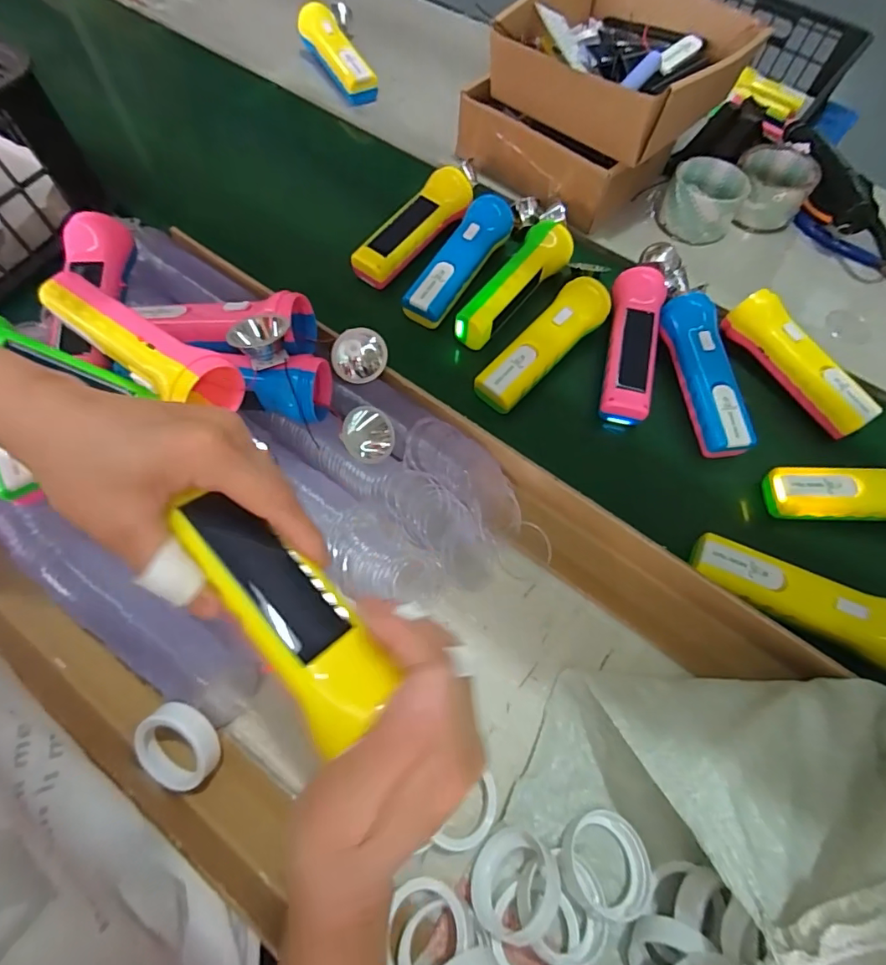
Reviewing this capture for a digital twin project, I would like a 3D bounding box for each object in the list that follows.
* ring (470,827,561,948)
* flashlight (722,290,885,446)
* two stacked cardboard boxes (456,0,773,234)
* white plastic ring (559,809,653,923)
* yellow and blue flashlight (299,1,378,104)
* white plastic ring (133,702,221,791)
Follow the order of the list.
[{"bbox_3d":[0.044,0.242,0.293,0.053,0.055,0.015,-35,114,-10],"label":"ring"},{"bbox_3d":[0.341,-0.115,0.467,0.038,0.041,0.157,-29,69,-17],"label":"flashlight"},{"bbox_3d":[0.178,-0.433,0.552,0.224,0.141,0.226,43,68,16],"label":"two stacked cardboard boxes"},{"bbox_3d":[0.103,0.241,0.308,0.053,0.016,0.053,0,45,0],"label":"white plastic ring"},{"bbox_3d":[-0.142,-0.568,0.649,0.043,0.047,0.162,-29,69,-17],"label":"yellow and blue flashlight"},{"bbox_3d":[-0.174,0.172,0.318,0.051,0.021,0.051,0,94,5],"label":"white plastic ring"}]

